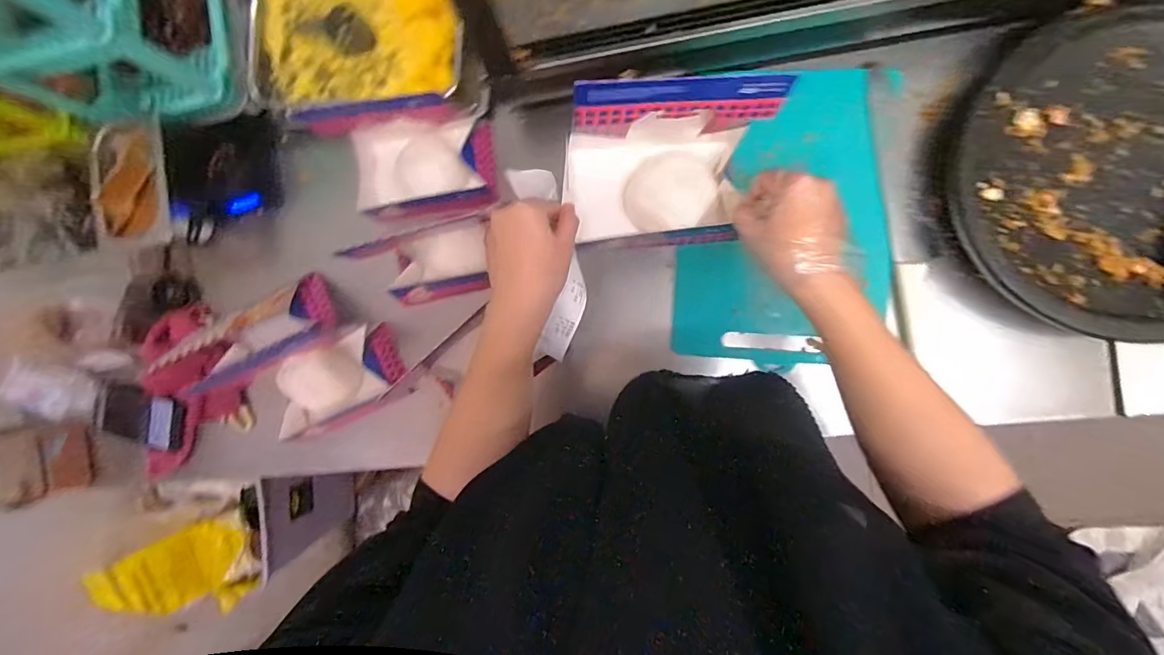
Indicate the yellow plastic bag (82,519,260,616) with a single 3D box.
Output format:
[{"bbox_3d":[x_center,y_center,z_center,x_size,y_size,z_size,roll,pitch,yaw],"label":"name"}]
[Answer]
[{"bbox_3d":[-0.715,0.414,0.868,0.070,0.212,0.148,16,92,33],"label":"yellow plastic bag"}]

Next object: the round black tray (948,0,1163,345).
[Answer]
[{"bbox_3d":[0.575,-0.164,0.520,0.331,0.054,0.338,18,92,9],"label":"round black tray"}]

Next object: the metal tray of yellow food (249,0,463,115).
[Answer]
[{"bbox_3d":[-0.305,-0.416,0.683,0.298,0.048,0.234,0,89,9],"label":"metal tray of yellow food"}]

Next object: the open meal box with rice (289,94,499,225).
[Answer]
[{"bbox_3d":[-0.219,-0.209,0.636,0.187,0.130,0.123,-4,89,9],"label":"open meal box with rice"}]

